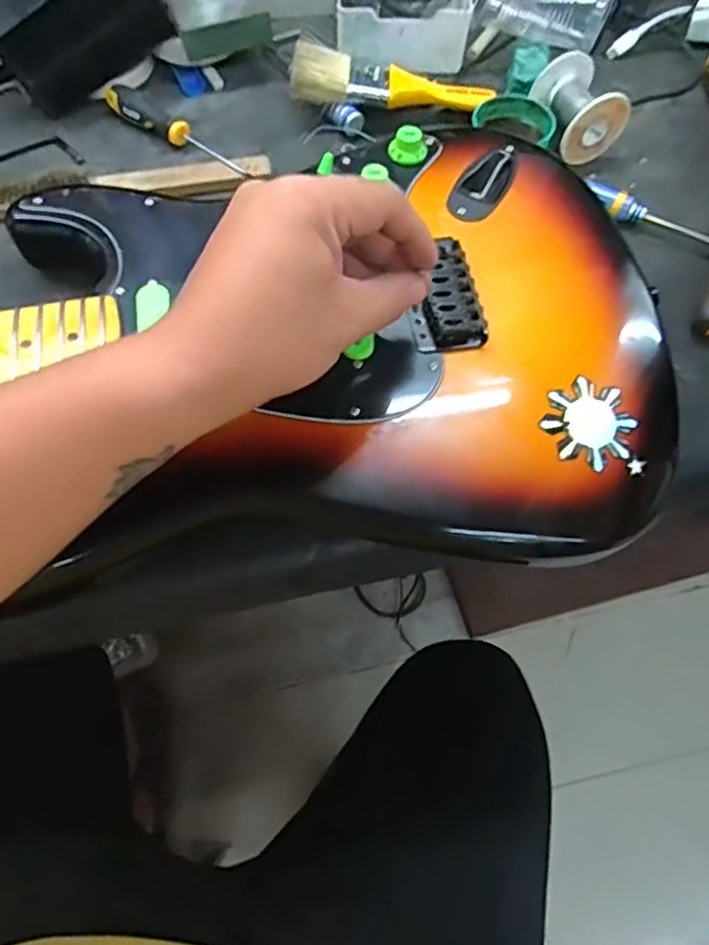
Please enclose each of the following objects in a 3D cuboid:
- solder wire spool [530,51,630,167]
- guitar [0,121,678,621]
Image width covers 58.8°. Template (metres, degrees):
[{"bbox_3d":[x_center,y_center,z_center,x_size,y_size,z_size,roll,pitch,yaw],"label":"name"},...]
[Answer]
[{"bbox_3d":[0.169,-0.279,0.483,0.051,0.053,0.069,-17,66,-8],"label":"solder wire spool"},{"bbox_3d":[-0.266,-0.071,0.360,0.870,0.048,0.283,-3,64,-3],"label":"guitar"}]

